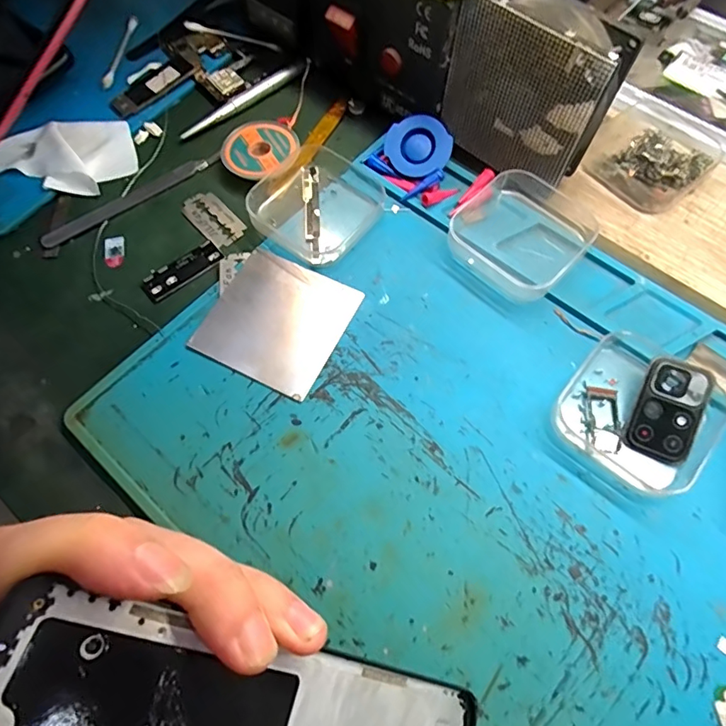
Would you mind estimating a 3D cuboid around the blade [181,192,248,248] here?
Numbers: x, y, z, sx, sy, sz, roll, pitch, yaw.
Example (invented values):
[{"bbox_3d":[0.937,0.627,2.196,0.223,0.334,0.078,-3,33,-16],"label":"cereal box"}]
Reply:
[{"bbox_3d":[-0.086,-0.083,0.287,0.023,0.004,0.041,-36,71,-20],"label":"blade"}]

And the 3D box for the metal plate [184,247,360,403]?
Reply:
[{"bbox_3d":[-0.043,-0.026,0.257,0.067,0.004,0.078,28,69,14],"label":"metal plate"}]

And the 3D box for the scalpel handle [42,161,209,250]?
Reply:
[{"bbox_3d":[-0.139,-0.096,0.291,0.101,0.004,0.013,-36,69,-14],"label":"scalpel handle"}]

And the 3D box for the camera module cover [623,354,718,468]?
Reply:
[{"bbox_3d":[0.138,0.021,0.223,0.027,0.004,0.046,24,88,14],"label":"camera module cover"}]

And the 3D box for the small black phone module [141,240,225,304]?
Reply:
[{"bbox_3d":[-0.098,-0.051,0.270,0.044,0.004,0.016,-37,70,-14],"label":"small black phone module"}]

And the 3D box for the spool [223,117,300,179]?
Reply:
[{"bbox_3d":[-0.060,-0.127,0.296,0.047,0.012,0.044,-1,66,1],"label":"spool"}]

